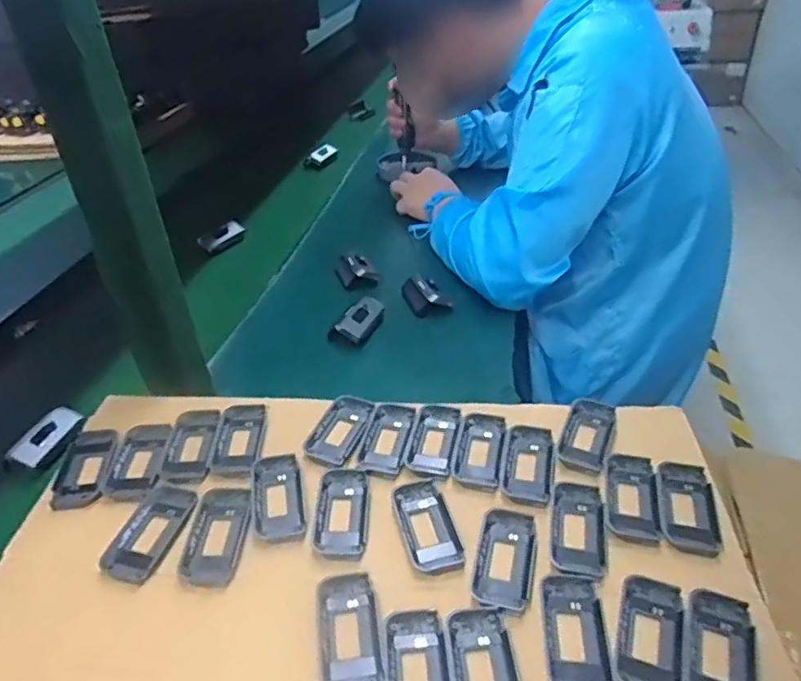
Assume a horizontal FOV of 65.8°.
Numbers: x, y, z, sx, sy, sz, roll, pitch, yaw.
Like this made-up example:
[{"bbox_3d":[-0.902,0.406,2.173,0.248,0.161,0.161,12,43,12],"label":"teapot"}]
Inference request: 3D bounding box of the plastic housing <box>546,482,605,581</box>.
[{"bbox_3d":[0.124,0.133,0.437,0.038,0.011,0.076,4,36,11],"label":"plastic housing"}]

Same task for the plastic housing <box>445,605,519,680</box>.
[{"bbox_3d":[0.049,0.194,0.364,0.038,0.011,0.076,-6,36,-3],"label":"plastic housing"}]

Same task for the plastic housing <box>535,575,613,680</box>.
[{"bbox_3d":[0.105,0.179,0.377,0.039,0.009,0.074,0,36,4],"label":"plastic housing"}]

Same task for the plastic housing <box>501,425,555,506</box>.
[{"bbox_3d":[0.101,0.094,0.486,0.038,0.007,0.078,6,37,12],"label":"plastic housing"}]

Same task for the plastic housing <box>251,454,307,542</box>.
[{"bbox_3d":[-0.092,0.117,0.465,0.037,0.012,0.076,-10,36,-9],"label":"plastic housing"}]

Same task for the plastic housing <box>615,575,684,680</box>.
[{"bbox_3d":[0.150,0.178,0.374,0.037,0.011,0.075,10,38,18],"label":"plastic housing"}]

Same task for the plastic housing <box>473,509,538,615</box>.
[{"bbox_3d":[0.071,0.147,0.421,0.040,0.010,0.077,6,37,13],"label":"plastic housing"}]

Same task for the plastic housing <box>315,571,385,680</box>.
[{"bbox_3d":[-0.033,0.180,0.386,0.038,0.009,0.076,-8,36,-7],"label":"plastic housing"}]

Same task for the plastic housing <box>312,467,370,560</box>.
[{"bbox_3d":[-0.043,0.125,0.454,0.039,0.009,0.078,-3,36,1],"label":"plastic housing"}]

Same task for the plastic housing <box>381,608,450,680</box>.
[{"bbox_3d":[0.009,0.194,0.363,0.037,0.010,0.075,-5,36,-3],"label":"plastic housing"}]

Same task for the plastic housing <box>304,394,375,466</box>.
[{"bbox_3d":[-0.051,0.073,0.521,0.038,0.008,0.076,9,38,17],"label":"plastic housing"}]

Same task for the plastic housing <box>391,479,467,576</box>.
[{"bbox_3d":[0.019,0.133,0.448,0.038,0.009,0.078,-12,37,-12],"label":"plastic housing"}]

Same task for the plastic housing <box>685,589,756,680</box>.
[{"bbox_3d":[0.188,0.184,0.365,0.038,0.014,0.074,9,38,17],"label":"plastic housing"}]

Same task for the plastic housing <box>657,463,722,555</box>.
[{"bbox_3d":[0.207,0.119,0.448,0.037,0.011,0.076,6,37,13],"label":"plastic housing"}]

